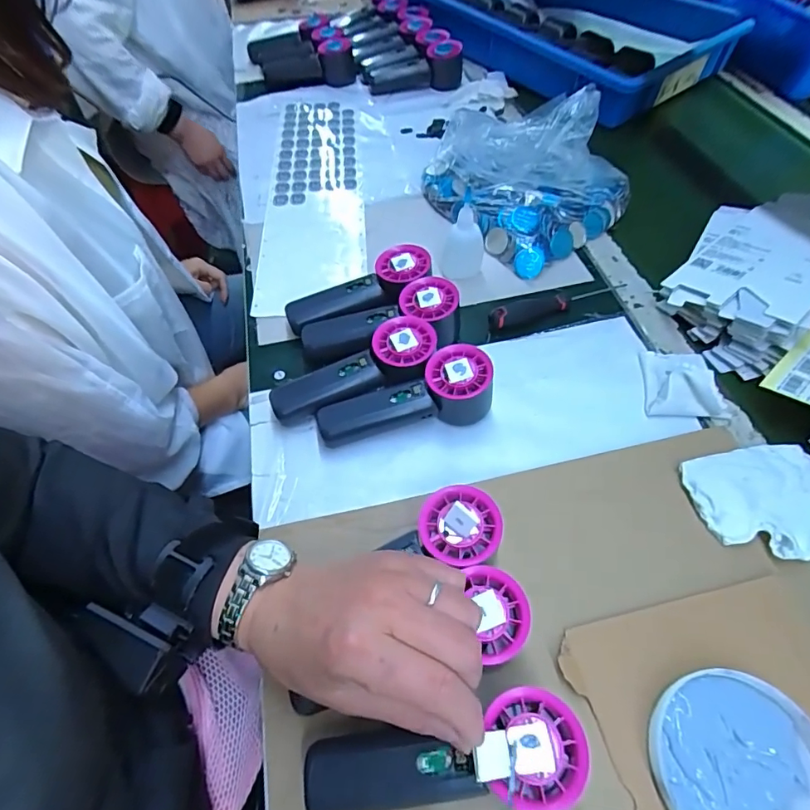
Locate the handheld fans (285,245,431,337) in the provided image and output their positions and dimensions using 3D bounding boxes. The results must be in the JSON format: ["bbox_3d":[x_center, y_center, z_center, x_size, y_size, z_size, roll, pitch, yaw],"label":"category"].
[{"bbox_3d":[-0.045,-0.109,0.505,0.154,0.057,0.059,-22,57,-12],"label":"handheld fans"}]

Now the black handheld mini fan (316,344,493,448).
[{"bbox_3d":[0.000,-0.006,0.431,0.151,0.057,0.048,-11,55,-5],"label":"black handheld mini fan"}]

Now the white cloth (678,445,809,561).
[{"bbox_3d":[0.291,0.075,0.383,0.119,0.016,0.089,-10,55,-4],"label":"white cloth"}]

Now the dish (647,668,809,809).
[{"bbox_3d":[0.199,0.216,0.288,0.100,0.019,0.098,-1,55,2],"label":"dish"}]

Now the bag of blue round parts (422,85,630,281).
[{"bbox_3d":[0.144,-0.300,0.611,0.211,0.084,0.256,-32,60,-18],"label":"bag of blue round parts"}]

